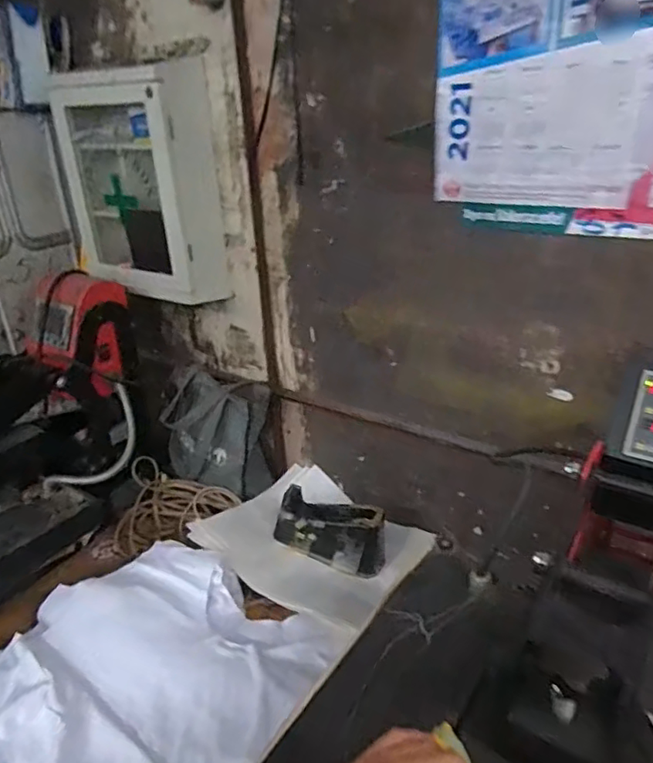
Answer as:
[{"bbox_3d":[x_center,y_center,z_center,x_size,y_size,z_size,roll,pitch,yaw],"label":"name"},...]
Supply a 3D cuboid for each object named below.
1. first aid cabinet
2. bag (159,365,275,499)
[{"bbox_3d":[-0.364,-0.369,1.135,0.336,0.394,0.126,12,30,29],"label":"first aid cabinet"},{"bbox_3d":[-0.221,0.112,1.202,0.212,0.247,0.119,-3,26,1],"label":"bag"}]

